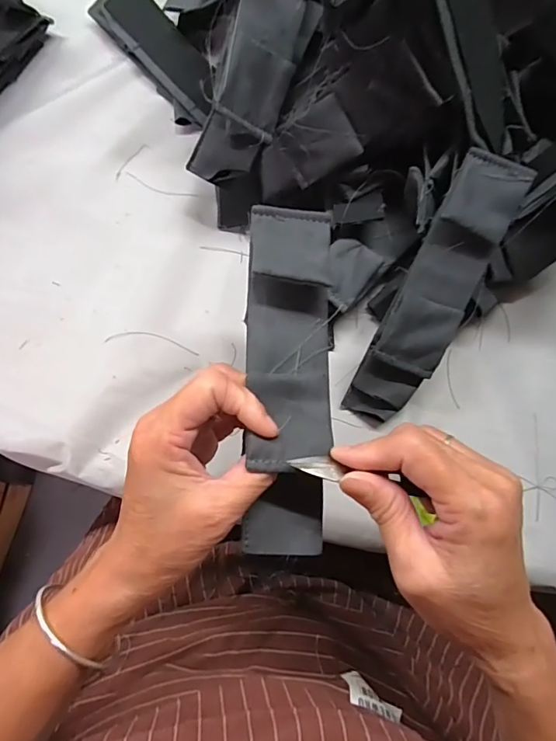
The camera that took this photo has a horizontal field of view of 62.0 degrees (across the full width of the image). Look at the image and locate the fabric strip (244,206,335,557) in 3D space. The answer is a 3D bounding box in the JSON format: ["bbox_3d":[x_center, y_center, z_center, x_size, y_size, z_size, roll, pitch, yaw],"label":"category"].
[{"bbox_3d":[0.007,0.002,0.251,0.045,0.034,0.189,1,85,0],"label":"fabric strip"}]

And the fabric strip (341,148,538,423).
[{"bbox_3d":[0.110,-0.049,0.323,0.049,0.017,0.194,26,106,5],"label":"fabric strip"}]

